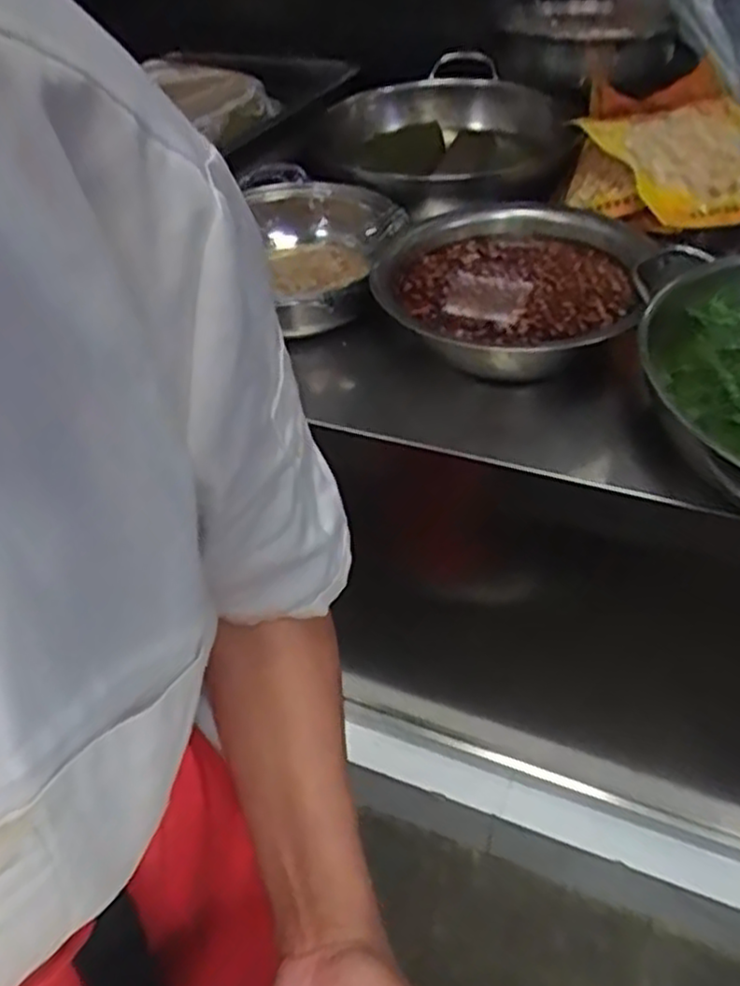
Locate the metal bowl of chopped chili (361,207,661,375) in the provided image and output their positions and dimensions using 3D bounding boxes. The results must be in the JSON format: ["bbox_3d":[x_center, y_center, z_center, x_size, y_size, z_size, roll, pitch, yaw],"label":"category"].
[{"bbox_3d":[0.143,-0.206,0.767,0.262,0.088,0.257,1,45,7],"label":"metal bowl of chopped chili"}]

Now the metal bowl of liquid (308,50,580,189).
[{"bbox_3d":[0.100,-0.462,0.957,0.253,0.098,0.285,-17,46,-11],"label":"metal bowl of liquid"}]

